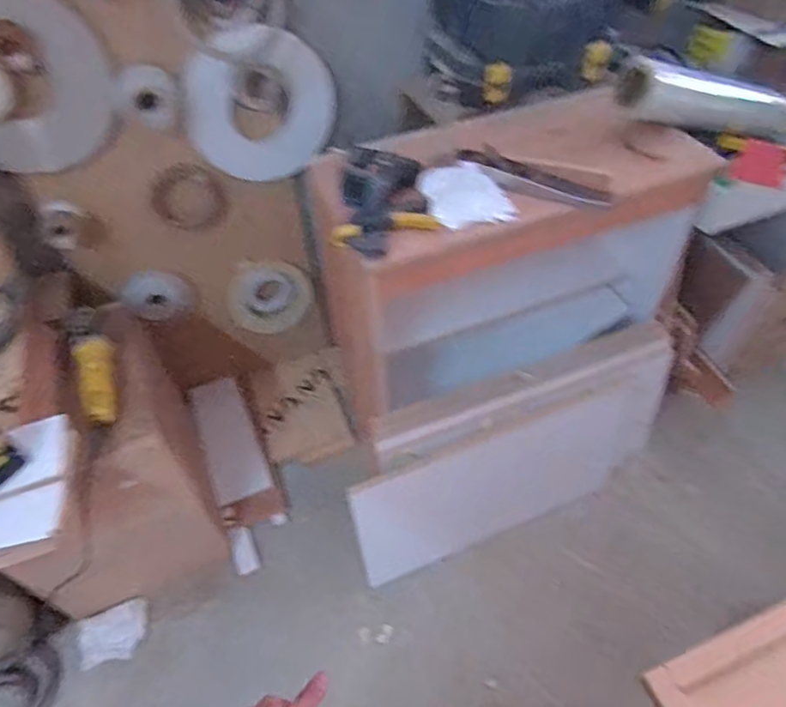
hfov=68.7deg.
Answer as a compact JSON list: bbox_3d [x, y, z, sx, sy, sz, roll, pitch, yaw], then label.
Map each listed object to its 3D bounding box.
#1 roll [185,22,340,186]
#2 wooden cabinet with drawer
[{"bbox_3d":[-0.320,-0.605,1.434,0.351,0.391,0.049,-17,50,-11],"label":"roll"},{"bbox_3d":[0.281,-0.023,1.442,0.947,0.939,0.506,-21,51,-14],"label":"wooden cabinet with drawer"}]

